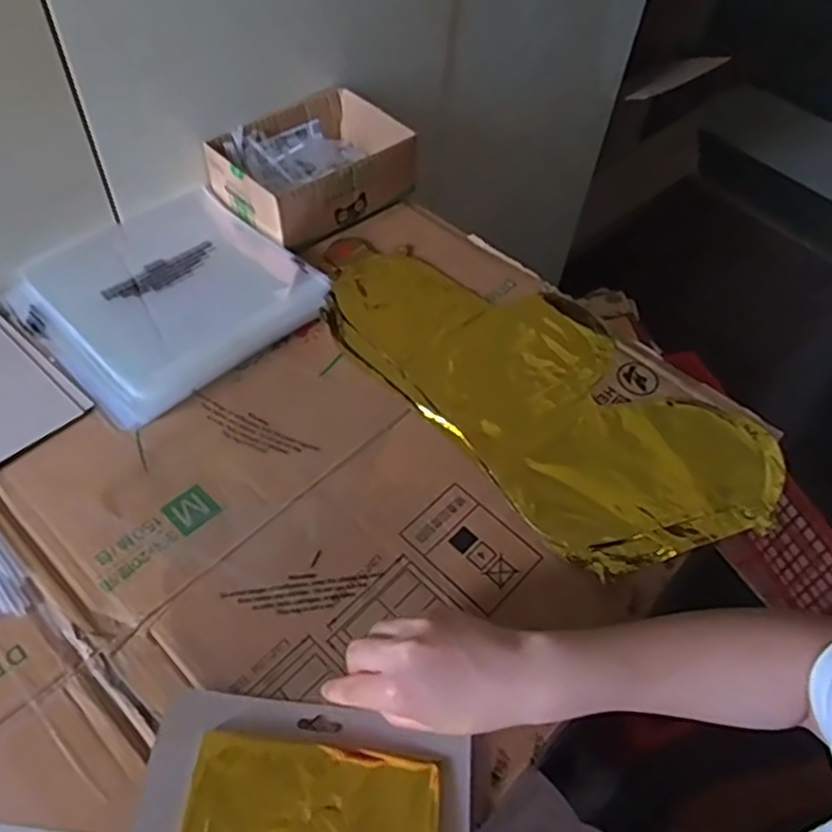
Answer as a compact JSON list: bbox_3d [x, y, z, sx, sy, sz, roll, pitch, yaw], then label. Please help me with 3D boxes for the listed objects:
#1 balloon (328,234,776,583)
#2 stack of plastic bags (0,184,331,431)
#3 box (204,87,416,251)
[{"bbox_3d":[0.100,-0.038,0.633,0.212,0.024,0.434,-36,63,-27],"label":"balloon"},{"bbox_3d":[-0.225,-0.111,0.645,0.208,0.021,0.227,38,59,22],"label":"stack of plastic bags"},{"bbox_3d":[-0.107,-0.261,0.743,0.190,0.070,0.135,-34,63,-26],"label":"box"}]

